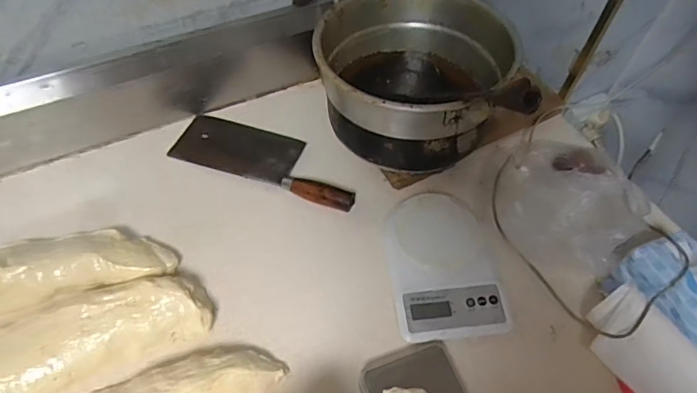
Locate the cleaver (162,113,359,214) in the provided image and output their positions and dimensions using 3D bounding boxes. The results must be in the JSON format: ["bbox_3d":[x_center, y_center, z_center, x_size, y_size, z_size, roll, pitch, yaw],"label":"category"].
[{"bbox_3d":[-0.123,-0.063,0.741,0.296,0.028,0.101,19,57,10],"label":"cleaver"}]

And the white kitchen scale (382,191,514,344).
[{"bbox_3d":[0.123,0.086,0.652,0.145,0.034,0.205,-6,56,-7],"label":"white kitchen scale"}]

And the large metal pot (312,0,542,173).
[{"bbox_3d":[0.091,-0.177,0.739,0.267,0.181,0.286,1,55,-2],"label":"large metal pot"}]

